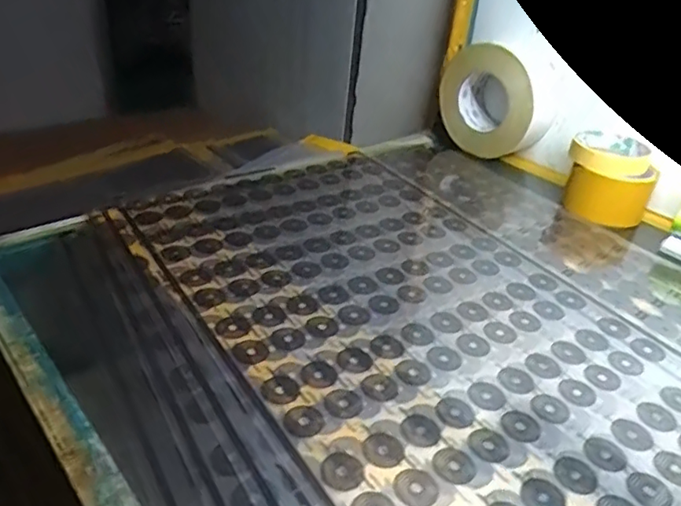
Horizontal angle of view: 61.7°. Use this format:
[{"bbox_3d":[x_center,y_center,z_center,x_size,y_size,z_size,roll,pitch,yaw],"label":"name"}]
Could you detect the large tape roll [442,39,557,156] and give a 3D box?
[{"bbox_3d":[0.199,-0.194,0.737,0.067,0.129,0.133,-20,40,-34],"label":"large tape roll"}]

